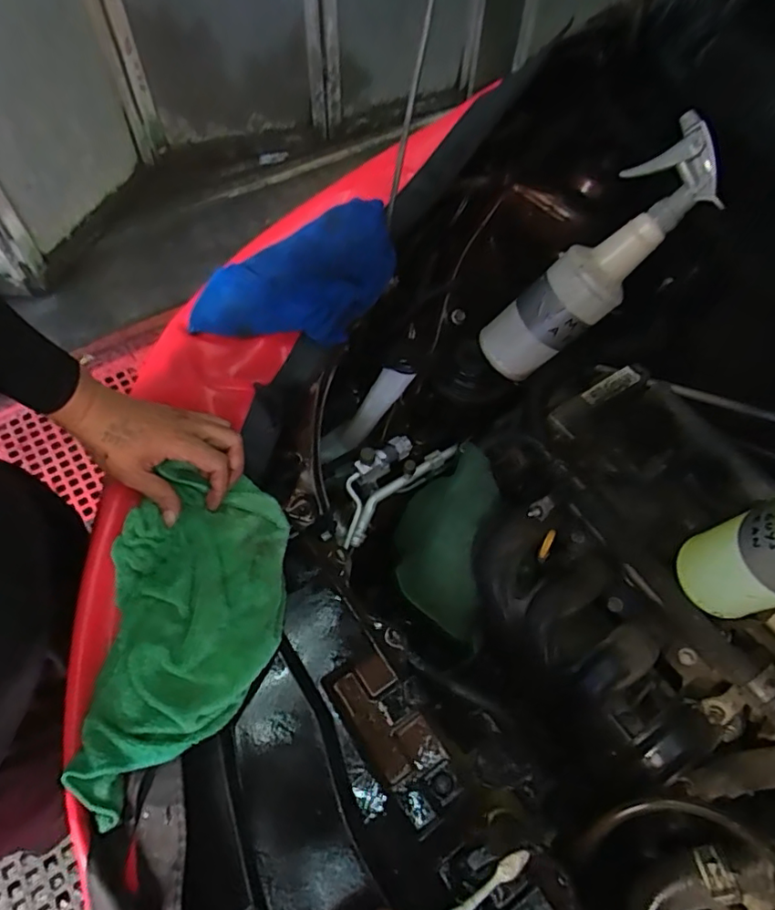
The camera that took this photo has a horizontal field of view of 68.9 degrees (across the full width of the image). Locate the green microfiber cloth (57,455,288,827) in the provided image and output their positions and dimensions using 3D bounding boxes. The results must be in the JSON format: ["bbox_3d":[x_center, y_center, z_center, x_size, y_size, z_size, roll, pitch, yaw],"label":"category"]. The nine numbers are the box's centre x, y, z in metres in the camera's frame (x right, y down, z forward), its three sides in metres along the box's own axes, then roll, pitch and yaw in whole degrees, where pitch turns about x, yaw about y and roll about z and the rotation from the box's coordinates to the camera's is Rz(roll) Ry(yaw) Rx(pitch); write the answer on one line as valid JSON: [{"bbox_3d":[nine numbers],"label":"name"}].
[{"bbox_3d":[-0.171,0.150,0.501,0.138,0.063,0.268,1,59,-2],"label":"green microfiber cloth"}]

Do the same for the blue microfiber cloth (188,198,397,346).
[{"bbox_3d":[-0.102,-0.188,0.651,0.238,0.045,0.141,-26,78,2],"label":"blue microfiber cloth"}]

